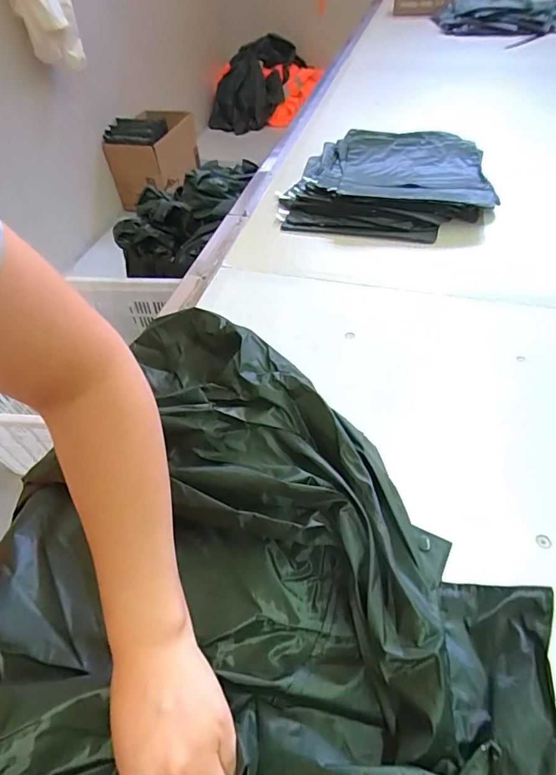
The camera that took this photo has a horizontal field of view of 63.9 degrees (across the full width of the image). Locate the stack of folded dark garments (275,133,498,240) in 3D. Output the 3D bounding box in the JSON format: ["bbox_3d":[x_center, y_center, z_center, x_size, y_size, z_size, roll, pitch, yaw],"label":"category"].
[{"bbox_3d":[0.221,-0.417,0.894,0.382,0.057,0.383,10,50,12],"label":"stack of folded dark garments"}]

